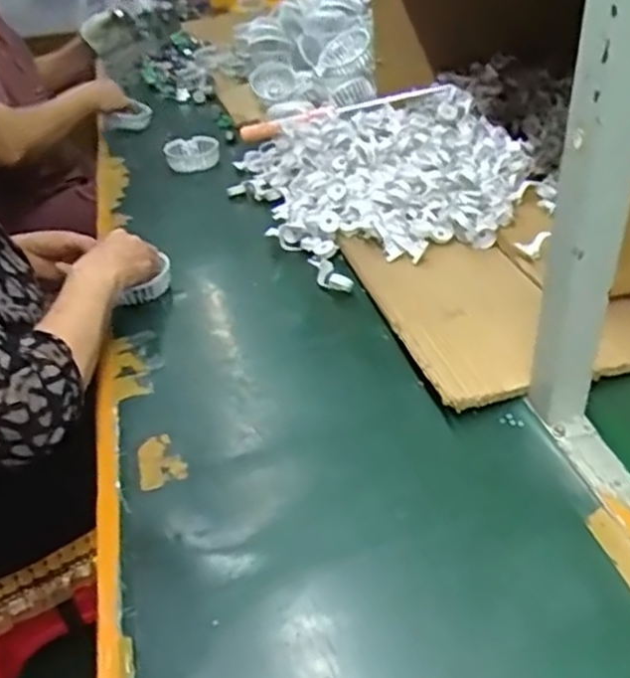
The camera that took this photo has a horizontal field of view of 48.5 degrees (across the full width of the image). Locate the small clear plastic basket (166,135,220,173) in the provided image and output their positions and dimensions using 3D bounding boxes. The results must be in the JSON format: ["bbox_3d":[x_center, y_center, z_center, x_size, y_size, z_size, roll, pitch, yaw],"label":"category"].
[{"bbox_3d":[-0.214,-0.325,1.222,0.091,0.046,0.059,-9,38,-3],"label":"small clear plastic basket"}]

